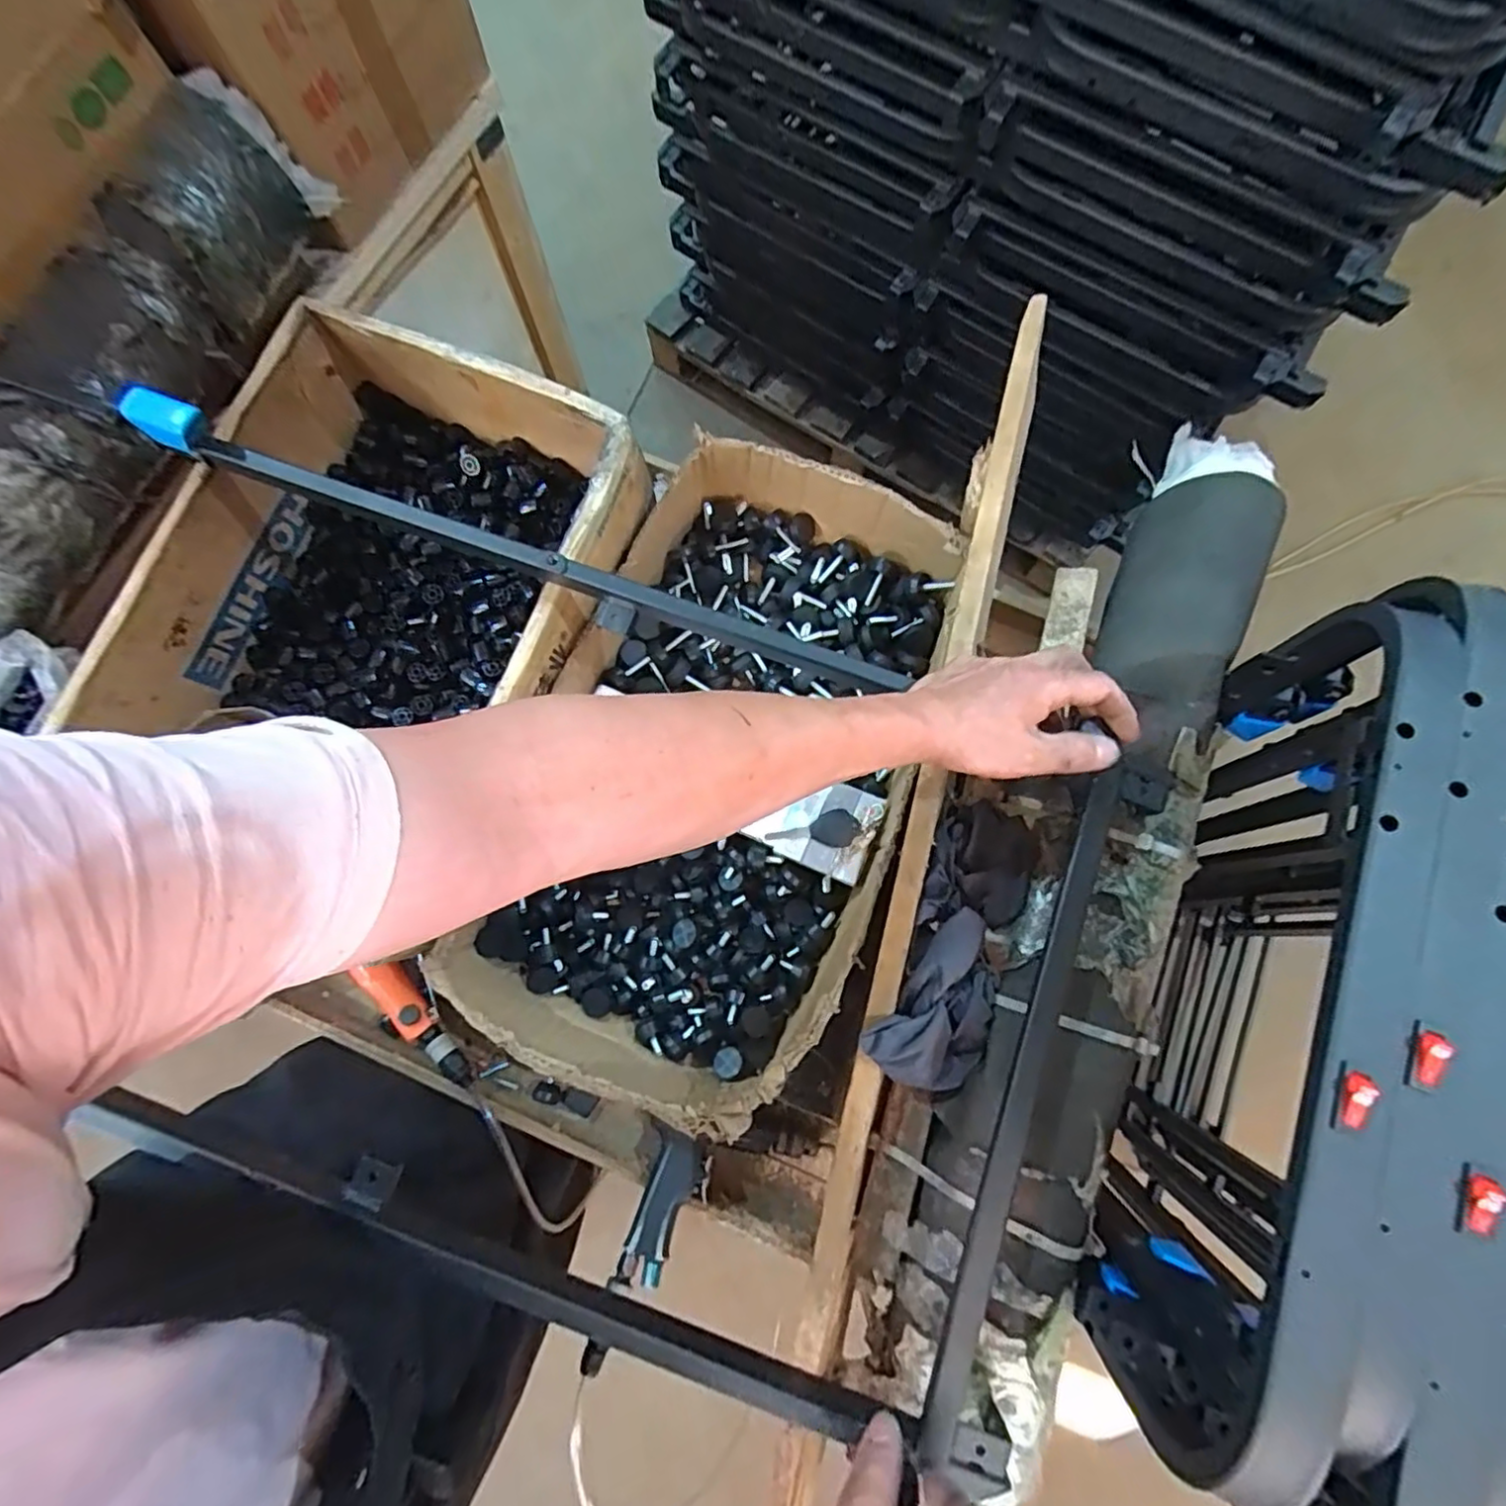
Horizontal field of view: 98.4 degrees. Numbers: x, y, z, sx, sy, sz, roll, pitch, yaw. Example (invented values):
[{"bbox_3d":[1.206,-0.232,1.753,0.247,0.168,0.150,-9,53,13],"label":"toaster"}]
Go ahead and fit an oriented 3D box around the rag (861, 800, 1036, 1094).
[{"bbox_3d":[0.164,0.149,0.511,0.091,0.049,0.225,26,81,5],"label":"rag"}]

